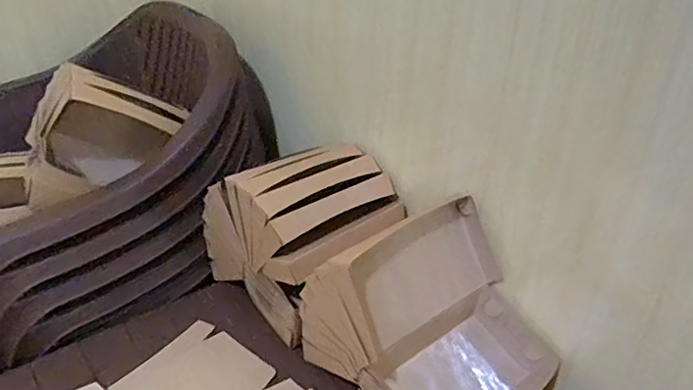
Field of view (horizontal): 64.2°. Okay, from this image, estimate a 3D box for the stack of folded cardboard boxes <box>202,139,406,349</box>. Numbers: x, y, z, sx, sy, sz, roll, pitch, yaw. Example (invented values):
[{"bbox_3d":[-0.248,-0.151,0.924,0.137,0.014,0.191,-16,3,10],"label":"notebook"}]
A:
[{"bbox_3d":[-0.059,0.034,0.734,0.185,0.163,0.204,-23,40,-35],"label":"stack of folded cardboard boxes"}]

